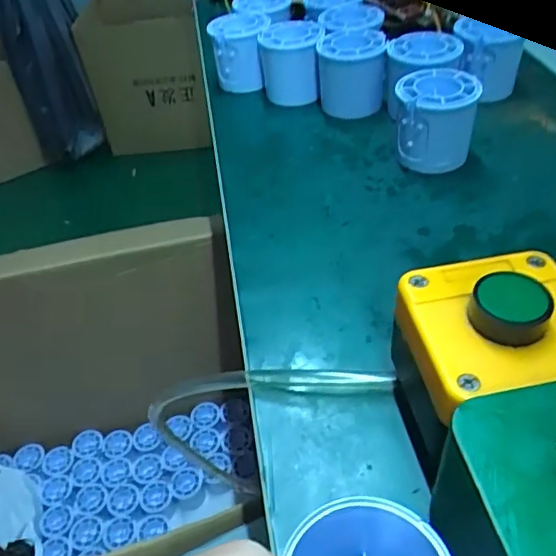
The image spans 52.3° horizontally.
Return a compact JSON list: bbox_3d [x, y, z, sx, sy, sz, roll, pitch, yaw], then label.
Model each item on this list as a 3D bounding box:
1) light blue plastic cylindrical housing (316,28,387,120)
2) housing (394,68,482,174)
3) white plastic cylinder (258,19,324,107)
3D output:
[{"bbox_3d":[0.060,-0.169,0.466,0.053,0.055,0.055,4,42,9],"label":"light blue plastic cylindrical housing"},{"bbox_3d":[0.108,-0.110,0.393,0.054,0.055,0.054,8,43,14],"label":"housing"},{"bbox_3d":[0.011,-0.182,0.486,0.053,0.056,0.060,-3,42,3],"label":"white plastic cylinder"}]

